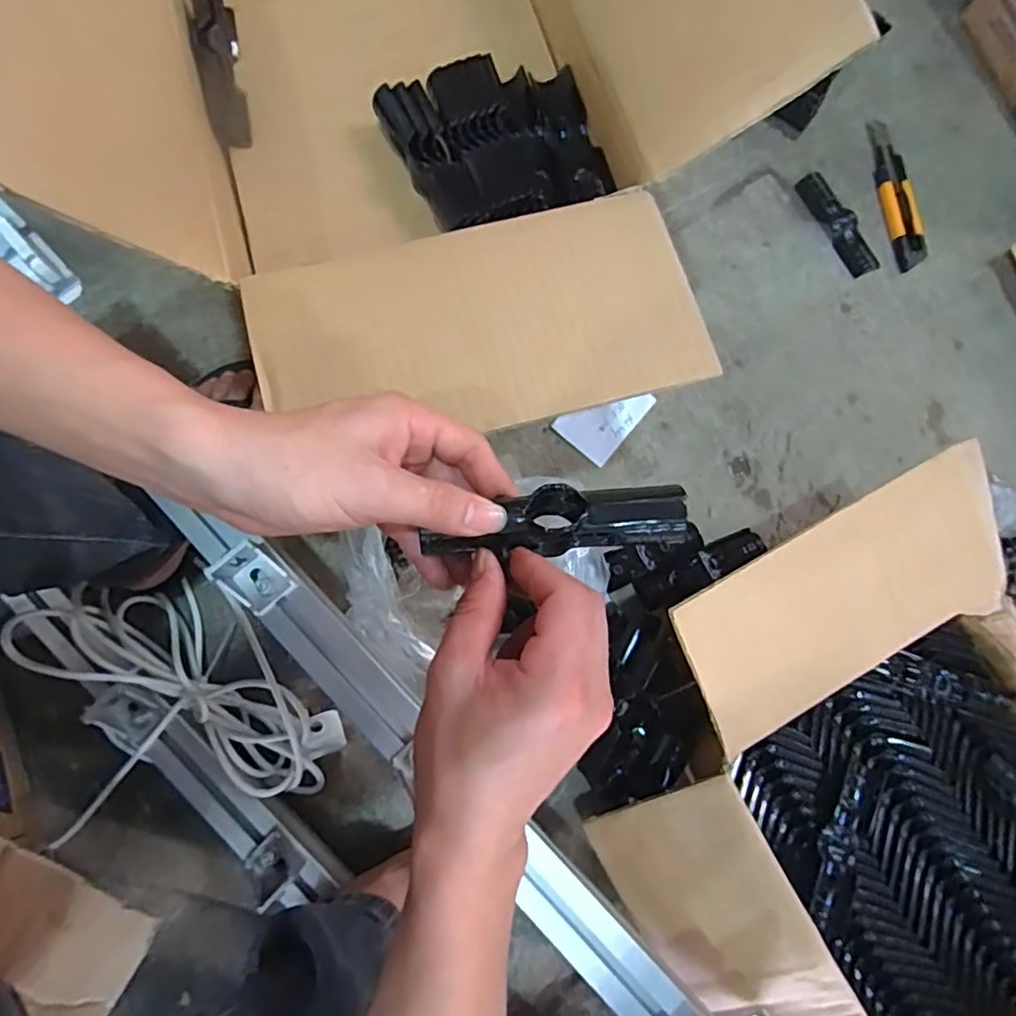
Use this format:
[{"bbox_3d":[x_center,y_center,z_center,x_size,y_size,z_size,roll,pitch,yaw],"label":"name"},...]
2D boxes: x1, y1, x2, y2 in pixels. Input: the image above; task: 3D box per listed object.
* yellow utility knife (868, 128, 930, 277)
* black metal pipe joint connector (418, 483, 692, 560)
[{"bbox_3d":[0.443,-0.361,0.704,0.040,0.013,0.191,-7,79,-2],"label":"yellow utility knife"},{"bbox_3d":[0.024,0.006,0.306,0.127,0.020,0.030,-8,79,-5],"label":"black metal pipe joint connector"}]

